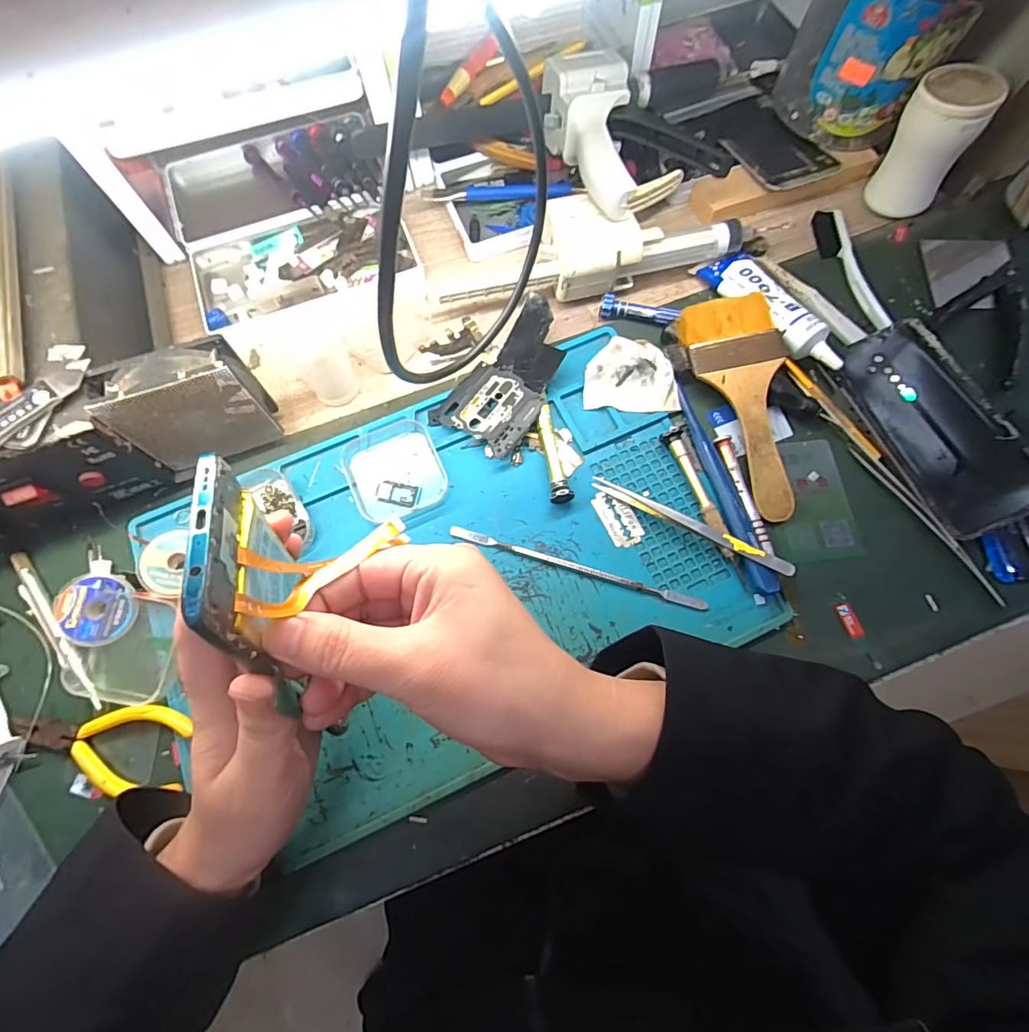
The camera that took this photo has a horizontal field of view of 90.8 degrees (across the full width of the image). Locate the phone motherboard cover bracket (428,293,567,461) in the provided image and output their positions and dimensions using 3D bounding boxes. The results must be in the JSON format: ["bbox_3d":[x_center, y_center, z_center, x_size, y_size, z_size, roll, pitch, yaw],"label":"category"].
[{"bbox_3d":[0.000,-0.099,0.369,0.066,0.022,0.114,40,77,12],"label":"phone motherboard cover bracket"}]

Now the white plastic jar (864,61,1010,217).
[{"bbox_3d":[0.319,-0.287,0.391,0.057,0.085,0.048,37,77,12],"label":"white plastic jar"}]

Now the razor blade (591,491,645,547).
[{"bbox_3d":[0.071,0.001,0.345,0.024,0.004,0.042,-25,74,-7],"label":"razor blade"}]

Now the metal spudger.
[{"bbox_3d":[0.039,0.034,0.333,0.170,0.007,0.007,17,73,6],"label":"metal spudger"}]

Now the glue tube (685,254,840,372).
[{"bbox_3d":[0.192,-0.156,0.379,0.048,0.024,0.127,-21,73,-6],"label":"glue tube"}]

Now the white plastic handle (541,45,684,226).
[{"bbox_3d":[0.076,-0.292,0.393,0.081,0.048,0.150,-21,73,-6],"label":"white plastic handle"}]

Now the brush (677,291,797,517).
[{"bbox_3d":[0.166,-0.079,0.355,0.063,0.024,0.160,-11,73,-3],"label":"brush"}]

